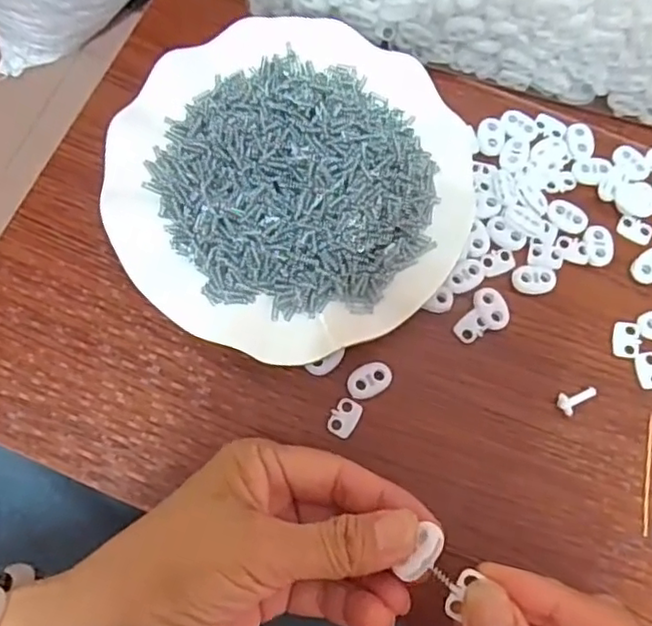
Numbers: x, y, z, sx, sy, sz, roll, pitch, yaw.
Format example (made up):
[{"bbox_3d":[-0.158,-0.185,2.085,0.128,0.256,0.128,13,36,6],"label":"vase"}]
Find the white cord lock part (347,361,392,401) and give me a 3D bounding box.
[{"bbox_3d":[0.022,0.033,0.316,0.023,0.004,0.016,-24,76,-8],"label":"white cord lock part"}]

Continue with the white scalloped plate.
[{"bbox_3d":[-0.016,-0.070,0.334,0.182,0.028,0.178,0,74,-1],"label":"white scalloped plate"}]

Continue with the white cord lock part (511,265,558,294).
[{"bbox_3d":[0.110,-0.018,0.335,0.023,0.004,0.015,8,74,1],"label":"white cord lock part"}]

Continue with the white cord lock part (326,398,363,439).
[{"bbox_3d":[0.009,0.051,0.311,0.013,0.004,0.019,26,75,6],"label":"white cord lock part"}]

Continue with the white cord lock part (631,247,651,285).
[{"bbox_3d":[0.174,-0.025,0.339,0.022,0.004,0.016,-33,78,-10],"label":"white cord lock part"}]

